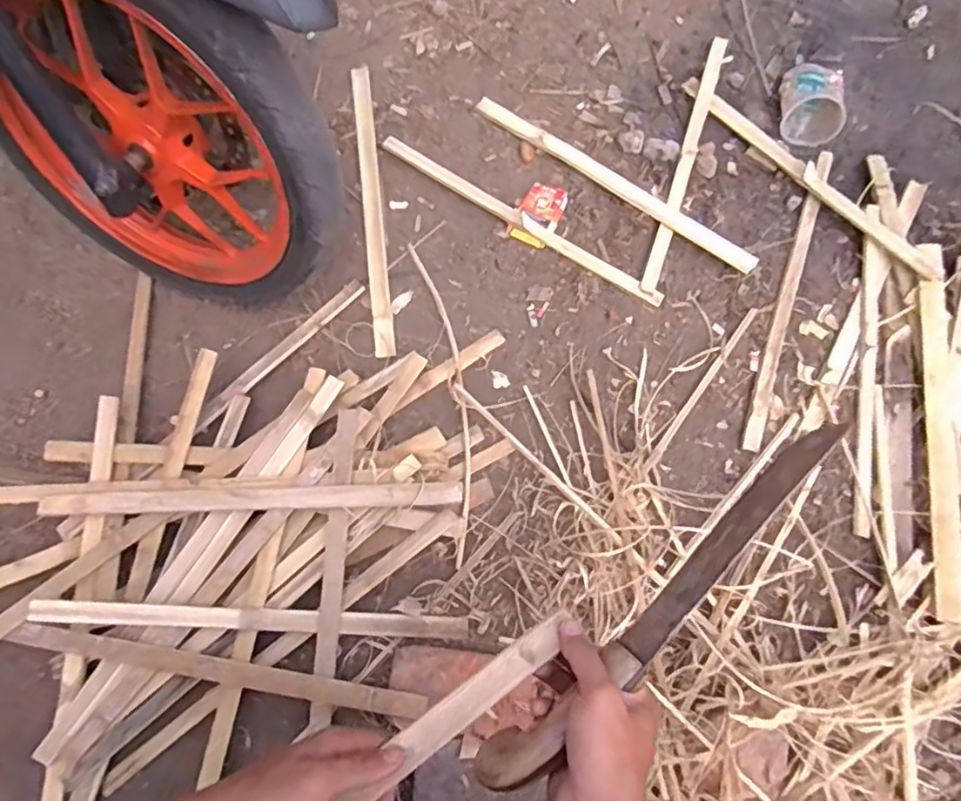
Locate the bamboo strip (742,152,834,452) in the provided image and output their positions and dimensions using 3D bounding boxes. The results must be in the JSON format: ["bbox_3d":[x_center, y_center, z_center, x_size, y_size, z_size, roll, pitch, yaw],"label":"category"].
[{"bbox_3d":[0.467,-0.166,0.893,0.031,0.011,0.524,21,73,8],"label":"bamboo strip"}]

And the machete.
[{"bbox_3d":[0.148,0.148,0.453,0.375,0.036,0.034,-40,75,-13],"label":"machete"}]

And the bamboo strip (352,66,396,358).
[{"bbox_3d":[-0.173,-0.315,0.949,0.030,0.007,0.522,-6,74,-4],"label":"bamboo strip"}]

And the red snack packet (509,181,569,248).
[{"bbox_3d":[0.092,-0.294,0.935,0.067,0.010,0.111,27,73,9],"label":"red snack packet"}]

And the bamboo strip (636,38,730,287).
[{"bbox_3d":[0.335,-0.393,0.964,0.026,0.015,0.509,18,72,7],"label":"bamboo strip"}]

